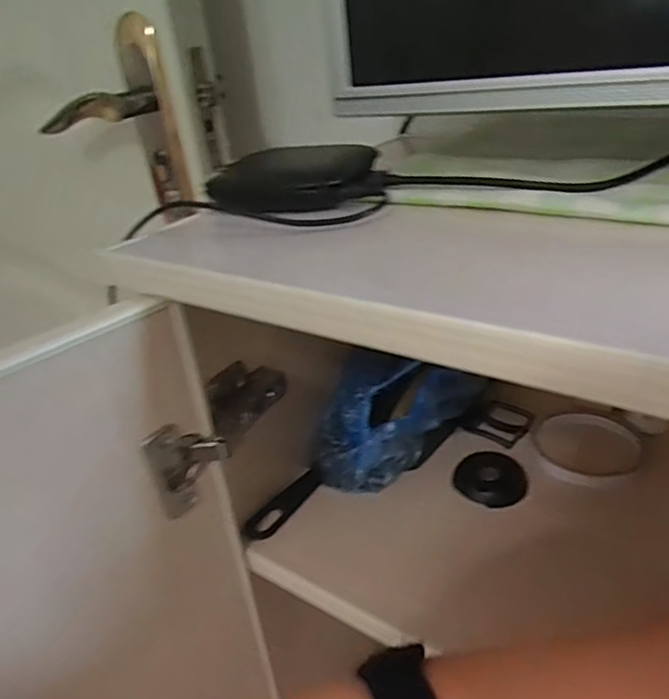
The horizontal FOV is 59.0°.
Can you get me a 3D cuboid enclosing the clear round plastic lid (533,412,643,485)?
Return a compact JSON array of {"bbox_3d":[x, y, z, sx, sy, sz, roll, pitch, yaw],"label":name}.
[{"bbox_3d":[0.201,0.075,0.470,0.073,0.009,0.071,8,32,25],"label":"clear round plastic lid"}]

